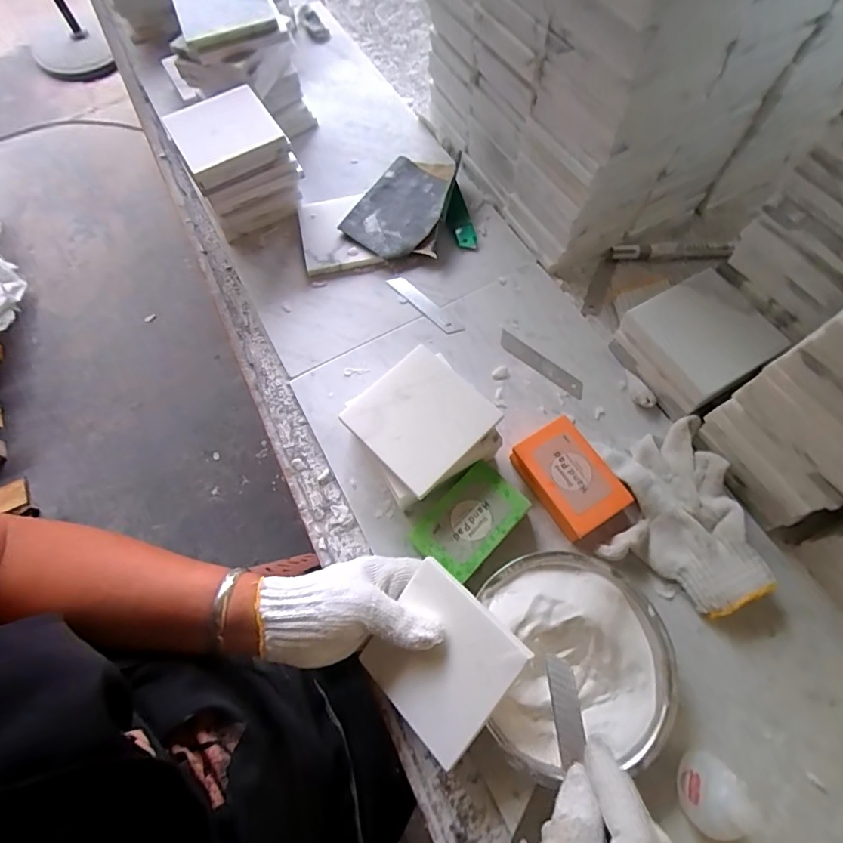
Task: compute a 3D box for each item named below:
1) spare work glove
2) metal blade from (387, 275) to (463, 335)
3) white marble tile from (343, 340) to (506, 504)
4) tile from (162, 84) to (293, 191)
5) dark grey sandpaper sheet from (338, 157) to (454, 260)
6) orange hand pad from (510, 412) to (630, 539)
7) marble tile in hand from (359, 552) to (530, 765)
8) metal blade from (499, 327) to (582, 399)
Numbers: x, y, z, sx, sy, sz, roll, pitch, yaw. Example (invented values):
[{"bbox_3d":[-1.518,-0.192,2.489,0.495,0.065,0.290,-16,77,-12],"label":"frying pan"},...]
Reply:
[{"bbox_3d":[0.206,0.081,0.401,0.109,0.028,0.151,-10,69,-2],"label":"spare work glove"},{"bbox_3d":[0.003,-0.126,0.522,0.099,0.004,0.018,43,81,13],"label":"metal blade"},{"bbox_3d":[-0.001,-0.004,0.407,0.099,0.007,0.102,-42,73,-13],"label":"white marble tile"},{"bbox_3d":[-0.207,-0.307,0.506,0.101,0.021,0.111,-29,71,-8],"label":"tile"},{"bbox_3d":[-0.024,-0.250,0.563,0.096,0.017,0.136,30,73,13],"label":"dark grey sandpaper sheet"},{"bbox_3d":[0.128,0.050,0.419,0.066,0.024,0.092,-32,71,-10],"label":"orange hand pad"},{"bbox_3d":[0.012,0.171,0.344,0.097,0.008,0.102,36,95,31],"label":"marble tile in hand"},{"bbox_3d":[0.121,-0.059,0.486,0.101,0.004,0.018,37,75,15],"label":"metal blade"}]

